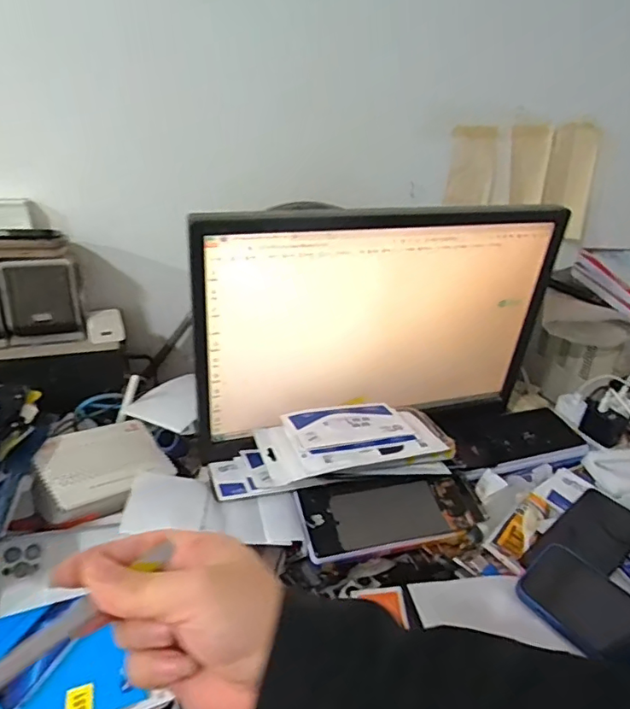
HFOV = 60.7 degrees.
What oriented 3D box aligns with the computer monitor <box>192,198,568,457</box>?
[{"bbox_3d":[0.072,-0.044,0.665,0.447,0.295,0.133,-8,38,-20],"label":"computer monitor"}]

